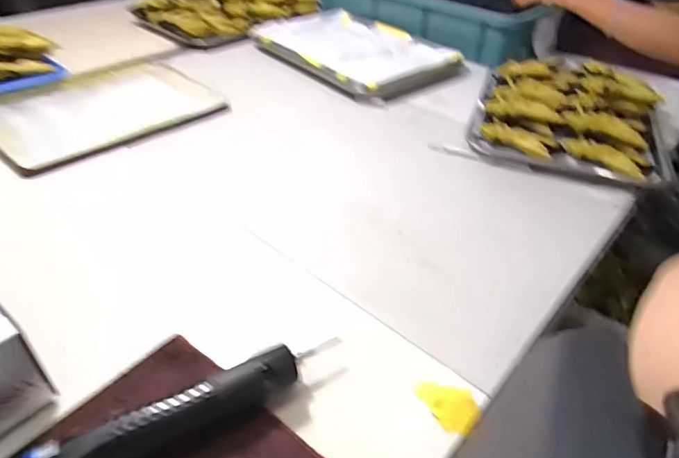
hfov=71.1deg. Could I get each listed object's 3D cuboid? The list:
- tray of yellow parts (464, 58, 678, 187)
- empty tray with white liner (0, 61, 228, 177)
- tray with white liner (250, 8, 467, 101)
[{"bbox_3d":[0.339,-0.180,0.697,0.258,0.059,0.279,15,41,15],"label":"tray of yellow parts"},{"bbox_3d":[-0.360,-0.182,0.721,0.302,0.020,0.246,-30,50,-33],"label":"empty tray with white liner"},{"bbox_3d":[0.028,-0.334,0.899,0.261,0.038,0.365,-26,47,-30],"label":"tray with white liner"}]

